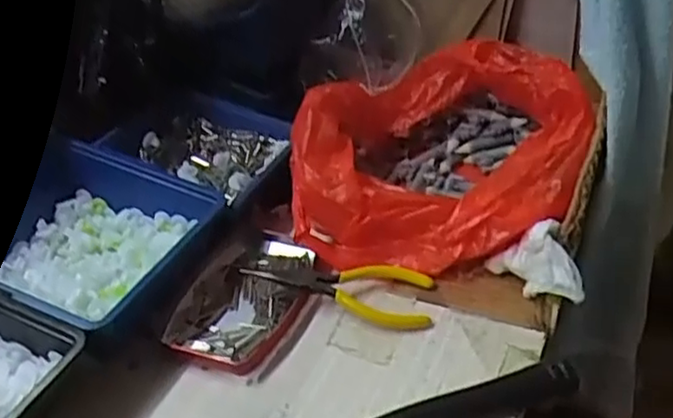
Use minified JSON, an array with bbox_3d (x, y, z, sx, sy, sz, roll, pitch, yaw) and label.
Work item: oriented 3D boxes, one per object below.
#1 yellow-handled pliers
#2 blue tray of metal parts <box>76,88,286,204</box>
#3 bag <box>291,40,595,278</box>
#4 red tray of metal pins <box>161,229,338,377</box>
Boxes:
[{"bbox_3d":[0.001,0.053,0.462,0.125,0.019,0.046,2,37,10],"label":"yellow-handled pliers"},{"bbox_3d":[-0.115,-0.052,0.564,0.144,0.044,0.122,12,40,23],"label":"blue tray of metal parts"},{"bbox_3d":[0.078,-0.047,0.526,0.211,0.092,0.190,-3,37,6],"label":"bag"},{"bbox_3d":[-0.058,0.061,0.471,0.091,0.023,0.116,17,42,28],"label":"red tray of metal pins"}]

